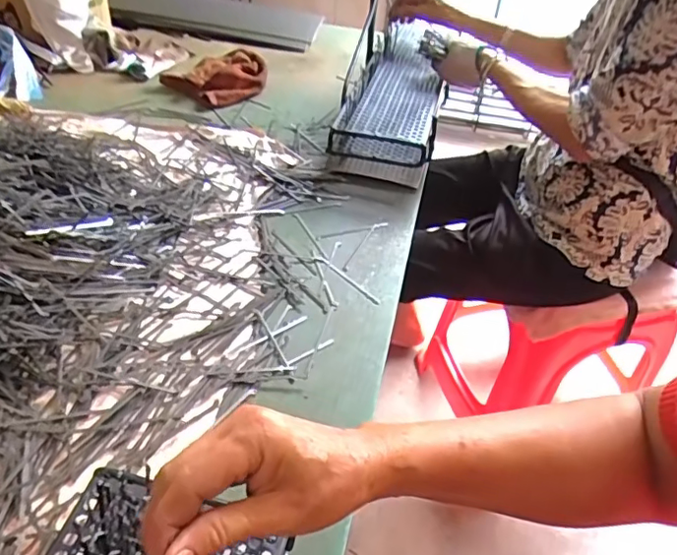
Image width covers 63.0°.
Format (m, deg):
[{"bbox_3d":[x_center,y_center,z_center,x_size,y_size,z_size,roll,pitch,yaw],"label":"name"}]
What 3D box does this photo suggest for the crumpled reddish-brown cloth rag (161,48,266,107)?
[{"bbox_3d":[-0.230,-0.388,1.071,0.184,0.047,0.119,-21,48,-27],"label":"crumpled reddish-brown cloth rag"}]

